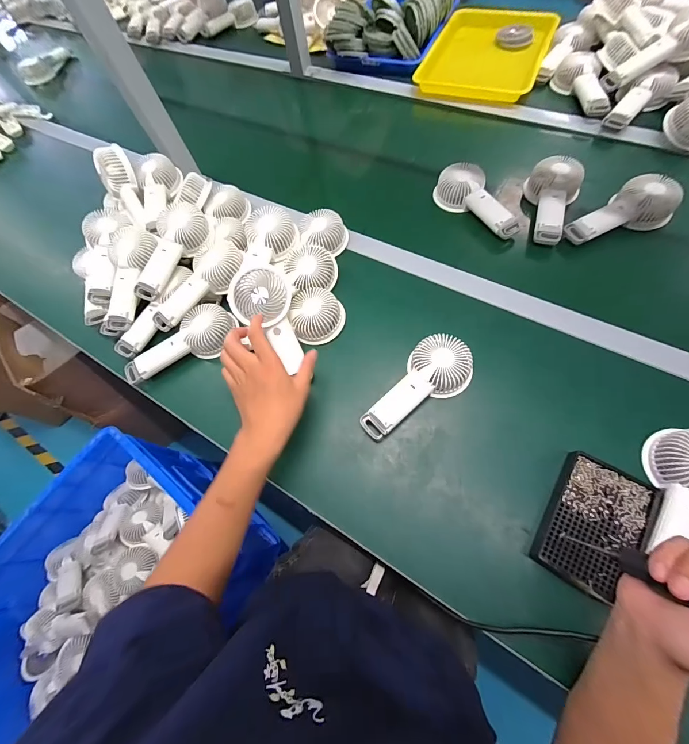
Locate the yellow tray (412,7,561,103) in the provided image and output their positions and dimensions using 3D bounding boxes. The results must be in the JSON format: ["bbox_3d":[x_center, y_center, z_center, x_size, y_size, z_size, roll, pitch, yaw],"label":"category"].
[{"bbox_3d":[0.322,-0.726,0.730,0.252,0.034,0.294,22,76,15],"label":"yellow tray"}]

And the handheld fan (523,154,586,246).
[{"bbox_3d":[0.356,-0.287,0.551,0.082,0.043,0.161,10,79,9],"label":"handheld fan"}]

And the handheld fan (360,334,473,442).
[{"bbox_3d":[0.099,0.024,0.453,0.177,0.041,0.080,-42,67,-2],"label":"handheld fan"}]

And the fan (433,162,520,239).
[{"bbox_3d":[0.241,-0.302,0.577,0.074,0.055,0.174,-39,68,-10],"label":"fan"}]

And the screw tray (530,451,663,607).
[{"bbox_3d":[0.288,0.174,0.370,0.095,0.021,0.143,28,73,17],"label":"screw tray"}]

